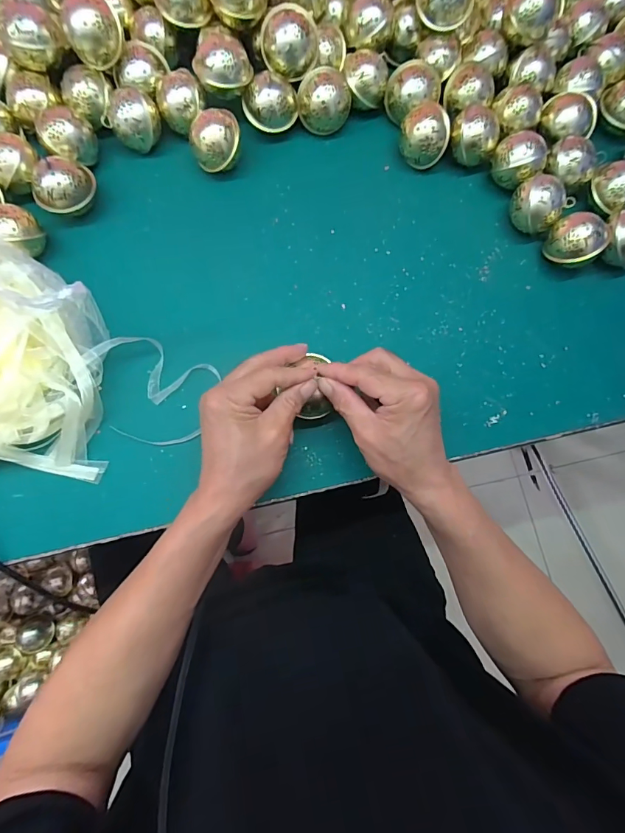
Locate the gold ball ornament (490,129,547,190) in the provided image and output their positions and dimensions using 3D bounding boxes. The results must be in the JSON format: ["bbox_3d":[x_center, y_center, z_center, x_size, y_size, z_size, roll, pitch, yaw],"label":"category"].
[{"bbox_3d":[0.243,-0.301,0.509,0.056,0.046,0.054,41,80,8],"label":"gold ball ornament"}]

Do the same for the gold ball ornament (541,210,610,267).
[{"bbox_3d":[0.296,-0.197,0.480,0.057,0.049,0.058,44,80,8],"label":"gold ball ornament"}]

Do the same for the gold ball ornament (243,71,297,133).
[{"bbox_3d":[-0.048,-0.377,0.513,0.056,0.046,0.058,0,77,-1],"label":"gold ball ornament"}]

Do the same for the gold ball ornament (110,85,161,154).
[{"bbox_3d":[-0.204,-0.338,0.494,0.057,0.050,0.055,-20,78,-5],"label":"gold ball ornament"}]

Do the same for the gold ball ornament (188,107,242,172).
[{"bbox_3d":[-0.108,-0.313,0.490,0.055,0.051,0.050,-15,78,-4],"label":"gold ball ornament"}]

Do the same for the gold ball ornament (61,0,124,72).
[{"bbox_3d":[-0.241,-0.424,0.473,0.057,0.056,0.049,-24,79,-6],"label":"gold ball ornament"}]

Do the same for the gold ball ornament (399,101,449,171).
[{"bbox_3d":[0.133,-0.333,0.510,0.055,0.047,0.057,0,77,-1],"label":"gold ball ornament"}]

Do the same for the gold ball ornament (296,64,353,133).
[{"bbox_3d":[0.014,-0.381,0.517,0.064,0.047,0.060,5,77,0],"label":"gold ball ornament"}]

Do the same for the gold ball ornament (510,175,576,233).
[{"bbox_3d":[0.257,-0.240,0.490,0.060,0.048,0.054,37,79,7],"label":"gold ball ornament"}]

